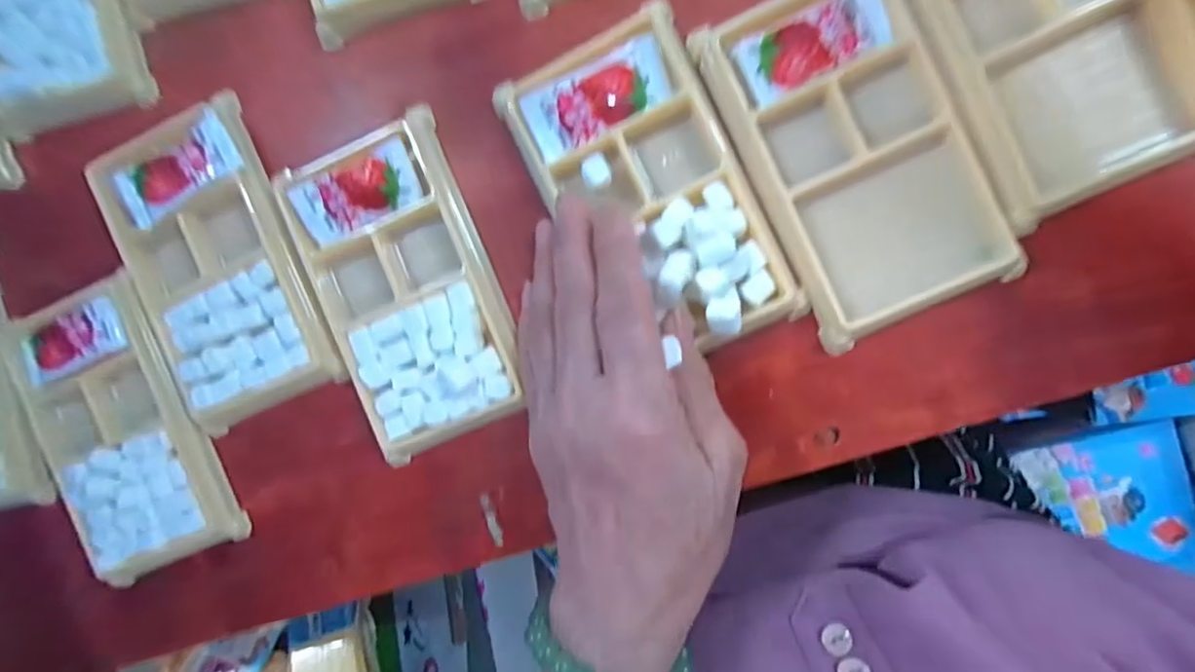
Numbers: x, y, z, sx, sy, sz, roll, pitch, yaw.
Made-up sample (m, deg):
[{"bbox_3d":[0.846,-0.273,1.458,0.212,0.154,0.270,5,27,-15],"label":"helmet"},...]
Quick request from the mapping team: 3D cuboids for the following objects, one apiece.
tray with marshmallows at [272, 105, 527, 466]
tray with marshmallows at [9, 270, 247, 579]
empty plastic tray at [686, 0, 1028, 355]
[{"bbox_3d":[-0.083,-0.019,0.250,0.074,0.017,0.130,-22,93,9],"label":"tray with marshmallows"},{"bbox_3d":[-0.227,0.046,0.274,0.081,0.014,0.133,-27,92,9],"label":"tray with marshmallows"},{"bbox_3d":[0.101,-0.072,0.224,0.078,0.010,0.135,-24,93,9],"label":"empty plastic tray"}]

